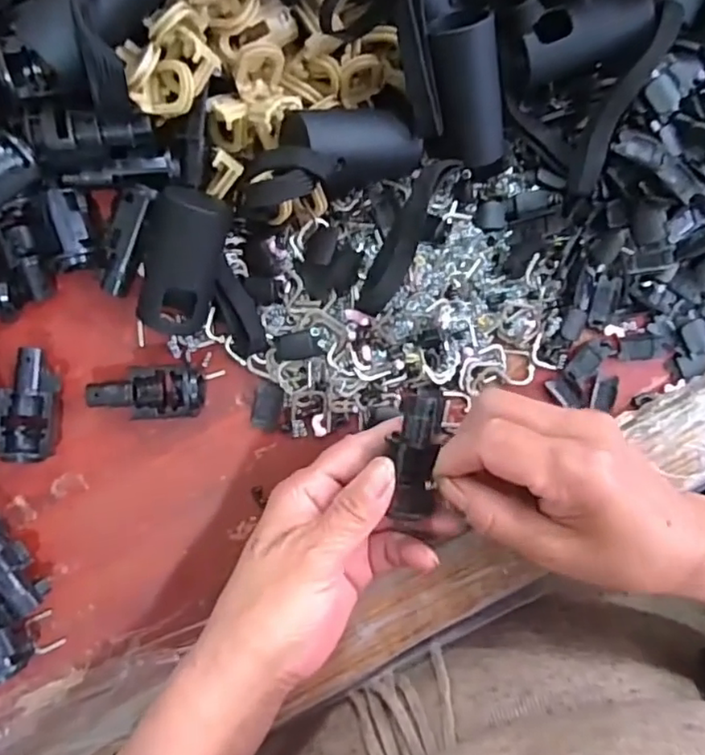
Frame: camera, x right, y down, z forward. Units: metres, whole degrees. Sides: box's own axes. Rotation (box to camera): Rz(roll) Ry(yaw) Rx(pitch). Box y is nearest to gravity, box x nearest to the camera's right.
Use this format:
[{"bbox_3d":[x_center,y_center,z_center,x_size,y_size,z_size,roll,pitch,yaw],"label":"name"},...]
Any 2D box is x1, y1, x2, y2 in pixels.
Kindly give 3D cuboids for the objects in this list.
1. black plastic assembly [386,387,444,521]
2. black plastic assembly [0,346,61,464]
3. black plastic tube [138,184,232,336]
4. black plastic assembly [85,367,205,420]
[{"bbox_3d":[0.027,0.034,0.263,0.022,0.016,0.059,4,100,-5],"label":"black plastic assembly"},{"bbox_3d":[-0.155,0.013,0.290,0.024,0.022,0.053,0,93,-4],"label":"black plastic assembly"},{"bbox_3d":[-0.077,-0.053,0.281,0.031,0.031,0.065,15,91,-5],"label":"black plastic tube"},{"bbox_3d":[-0.099,0.008,0.292,0.053,0.027,0.024,-2,93,-4],"label":"black plastic assembly"}]

